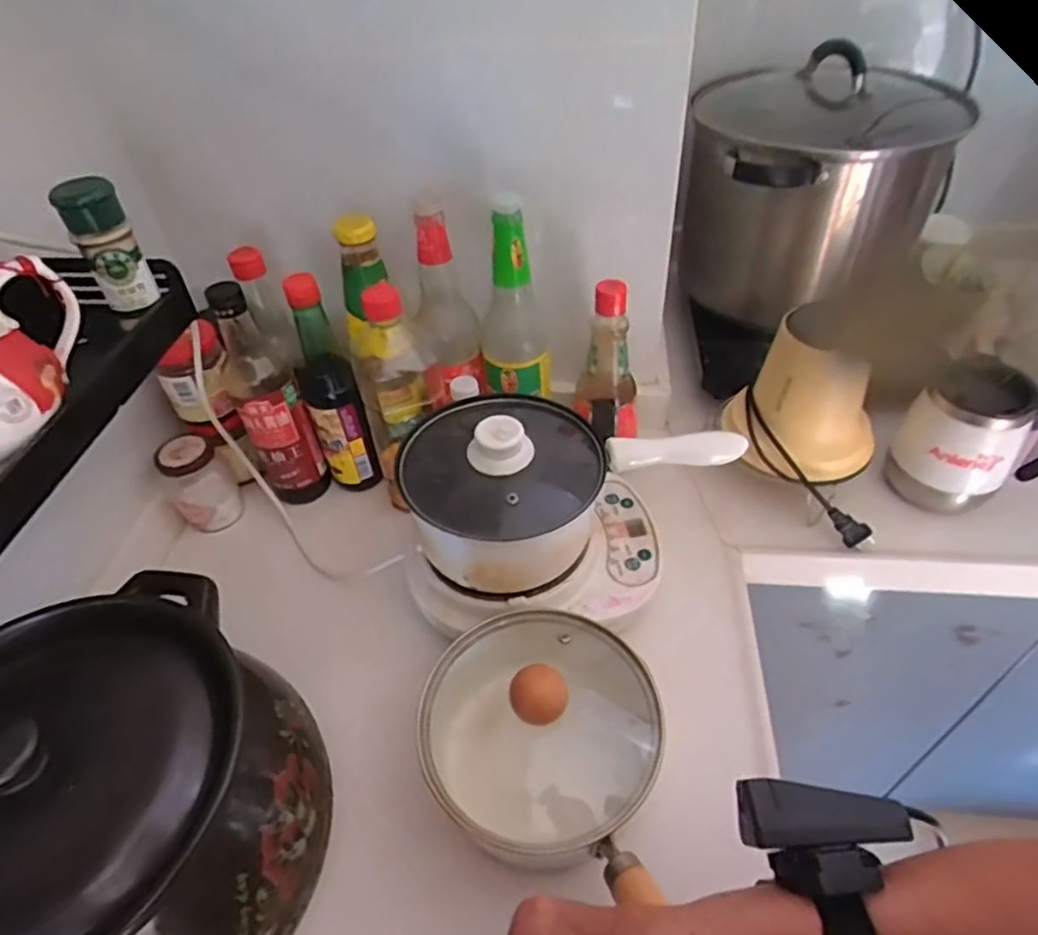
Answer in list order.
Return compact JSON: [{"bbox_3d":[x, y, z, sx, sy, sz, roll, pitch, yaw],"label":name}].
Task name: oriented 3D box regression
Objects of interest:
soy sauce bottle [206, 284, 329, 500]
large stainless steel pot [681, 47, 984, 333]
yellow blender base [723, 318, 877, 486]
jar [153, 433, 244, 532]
[{"bbox_3d":[-0.249,-0.066,0.644,0.061,0.237,0.063,-26,52,-22],"label":"soy sauce bottle"},{"bbox_3d":[0.348,-0.361,0.805,0.275,0.265,0.305,9,48,9],"label":"large stainless steel pot"},{"bbox_3d":[0.280,-0.052,0.638,0.145,0.122,0.111,24,52,22],"label":"yellow blender base"},{"bbox_3d":[-0.329,0.018,0.670,0.061,0.092,0.052,-30,53,-24],"label":"jar"}]

